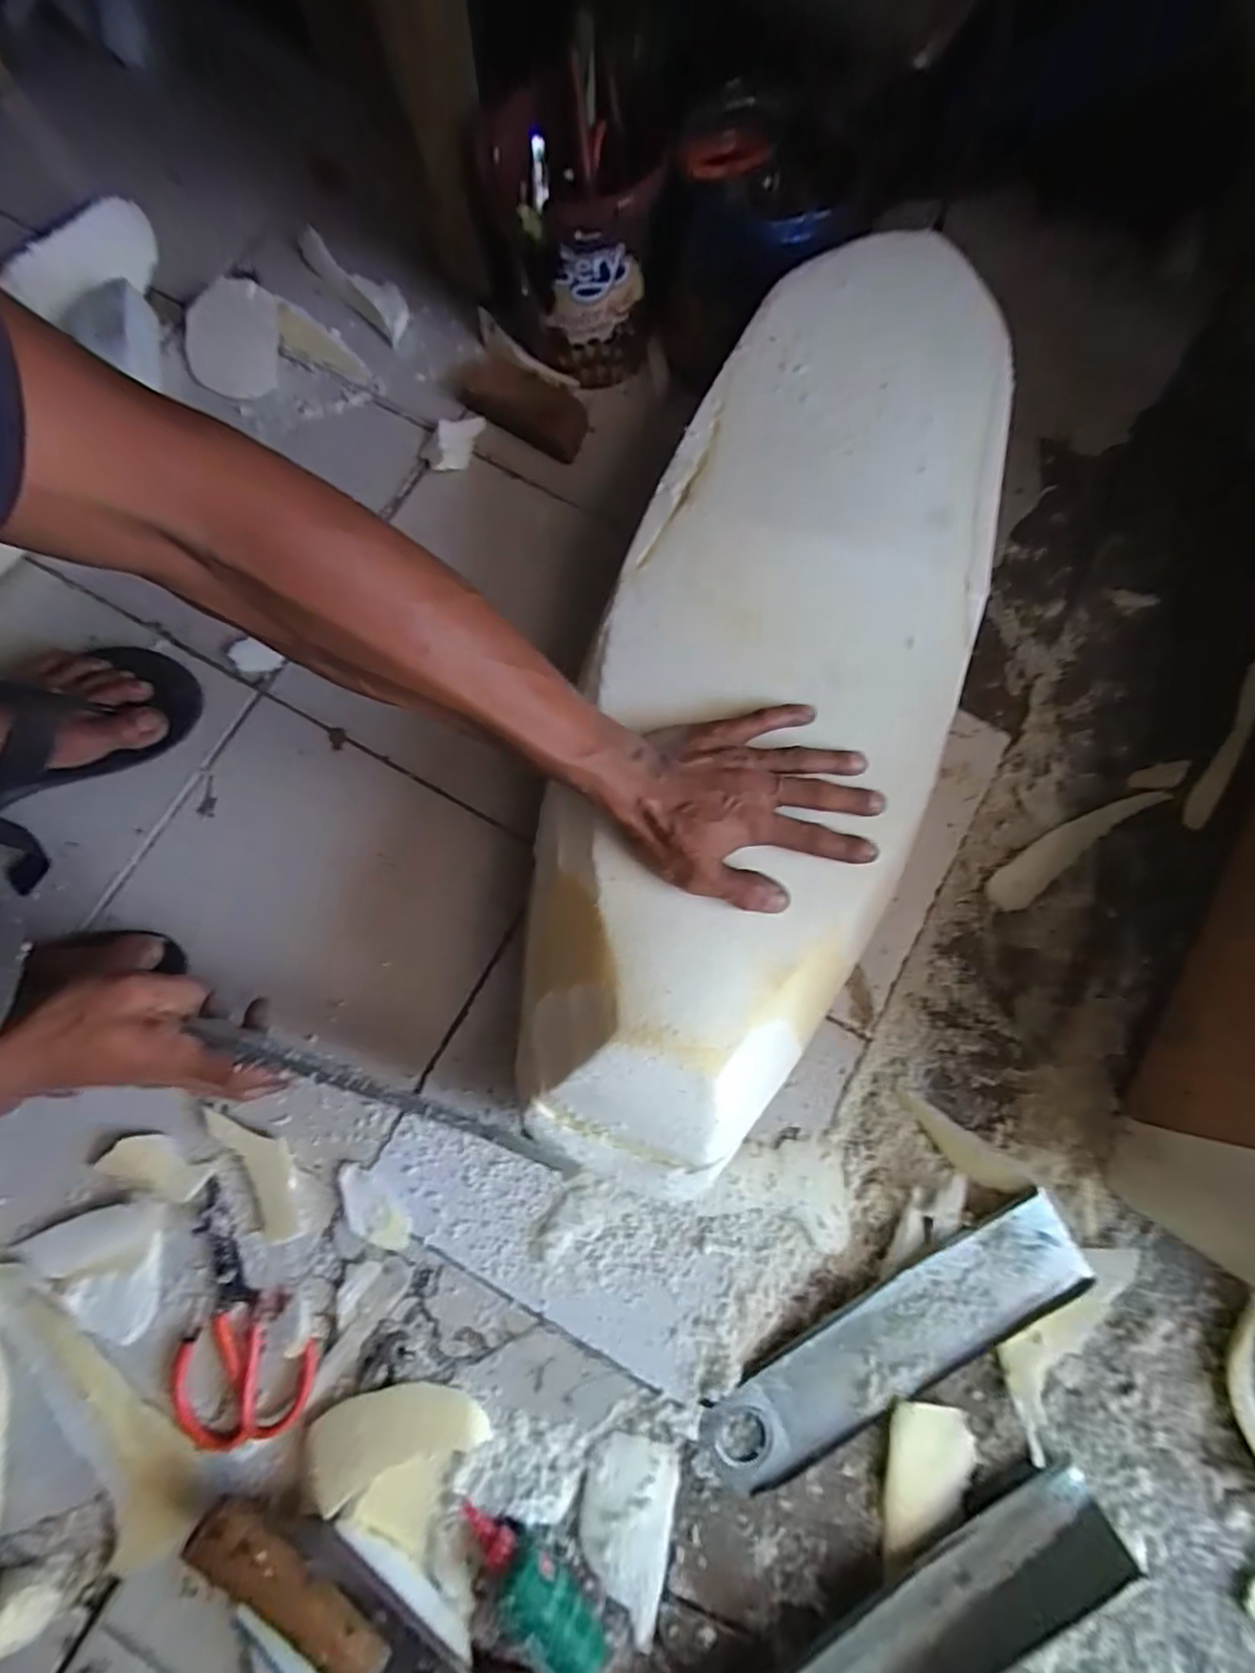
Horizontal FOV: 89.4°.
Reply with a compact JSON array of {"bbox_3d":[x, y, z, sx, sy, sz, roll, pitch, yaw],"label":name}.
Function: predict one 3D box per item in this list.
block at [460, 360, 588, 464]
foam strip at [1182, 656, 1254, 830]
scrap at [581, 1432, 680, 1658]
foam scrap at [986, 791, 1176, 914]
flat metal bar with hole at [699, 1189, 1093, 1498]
[{"bbox_3d":[-0.097,-0.411,0.602,0.131,0.026,0.053,31,79,6],"label":"block"},{"bbox_3d":[0.559,-0.109,0.577,0.025,0.015,0.237,32,79,6],"label":"foam strip"},{"bbox_3d":[-0.002,0.486,0.442,0.064,0.007,0.115,10,78,2],"label":"scrap"},{"bbox_3d":[0.393,0.004,0.556,0.186,0.005,0.036,-32,80,-7],"label":"foam scrap"},{"bbox_3d":[0.197,0.377,0.466,0.308,0.015,0.082,-27,79,-6],"label":"flat metal bar with hole"}]

